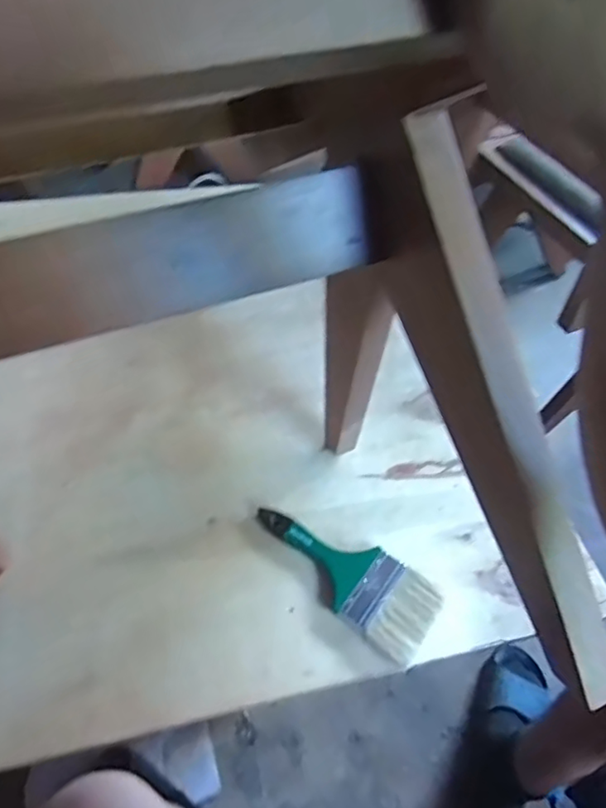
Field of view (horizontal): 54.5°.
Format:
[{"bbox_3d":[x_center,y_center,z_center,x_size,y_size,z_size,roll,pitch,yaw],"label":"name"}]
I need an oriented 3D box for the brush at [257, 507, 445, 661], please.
[{"bbox_3d":[0.046,0.192,0.698,0.235,0.025,0.093,34,60,22],"label":"brush"}]

